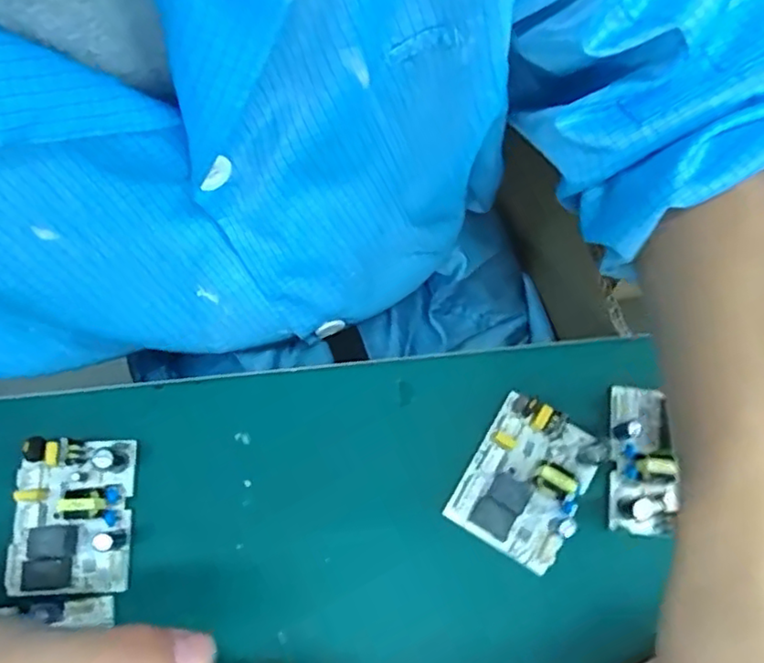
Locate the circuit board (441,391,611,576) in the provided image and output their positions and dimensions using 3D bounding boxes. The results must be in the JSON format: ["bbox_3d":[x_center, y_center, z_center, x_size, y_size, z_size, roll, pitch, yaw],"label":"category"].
[{"bbox_3d":[0.081,0.080,0.338,0.063,0.026,0.080,31,74,10],"label":"circuit board"}]

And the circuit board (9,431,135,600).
[{"bbox_3d":[-0.170,0.098,0.332,0.061,0.027,0.080,-2,71,0],"label":"circuit board"}]

